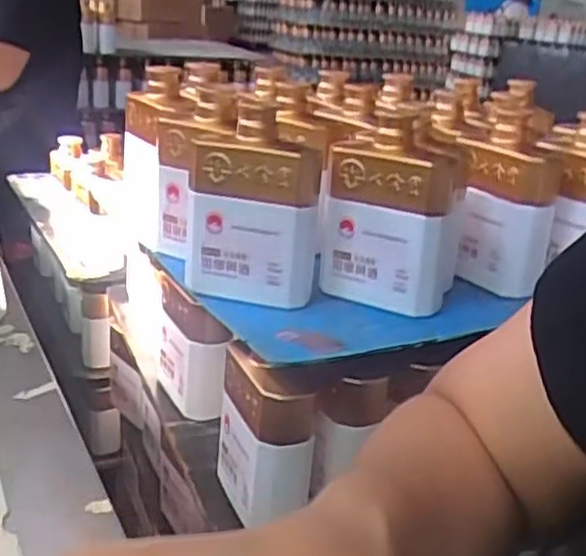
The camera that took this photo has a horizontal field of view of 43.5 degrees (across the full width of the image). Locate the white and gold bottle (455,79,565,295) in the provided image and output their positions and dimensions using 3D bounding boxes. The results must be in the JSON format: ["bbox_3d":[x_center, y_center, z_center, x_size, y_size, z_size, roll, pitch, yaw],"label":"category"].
[{"bbox_3d":[0.207,-0.083,0.699,0.083,0.181,0.071,14,22,23],"label":"white and gold bottle"}]

